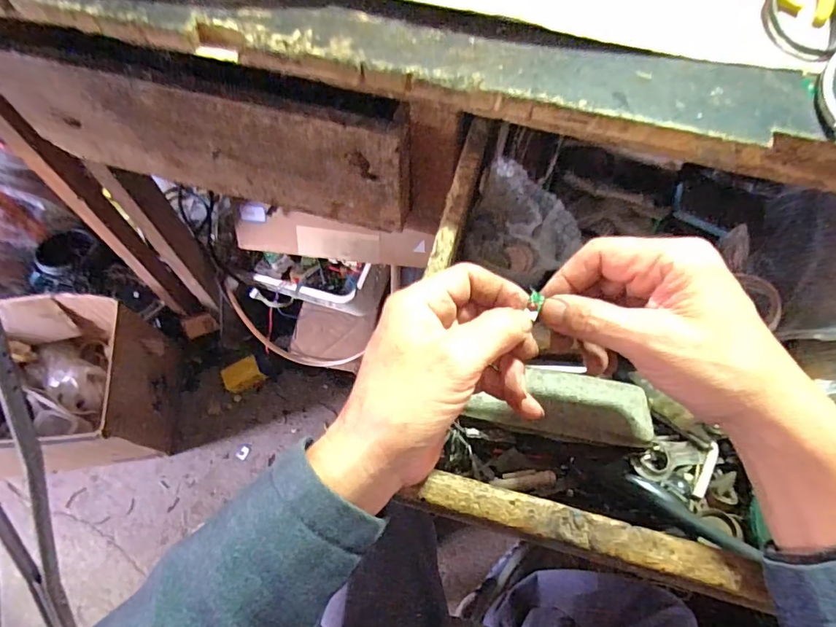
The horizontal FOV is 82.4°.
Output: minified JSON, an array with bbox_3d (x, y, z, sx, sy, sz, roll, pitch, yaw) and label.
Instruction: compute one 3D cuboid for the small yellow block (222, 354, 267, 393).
[{"bbox_3d":[-0.376,0.130,1.023,0.076,0.031,0.058,-26,68,-14],"label":"small yellow block"}]

